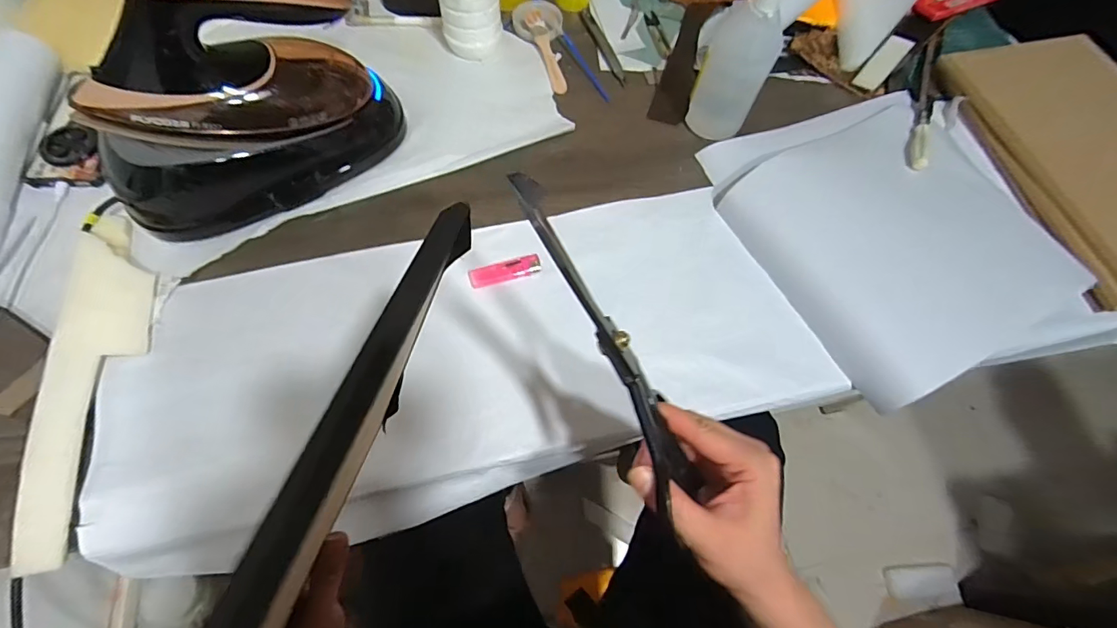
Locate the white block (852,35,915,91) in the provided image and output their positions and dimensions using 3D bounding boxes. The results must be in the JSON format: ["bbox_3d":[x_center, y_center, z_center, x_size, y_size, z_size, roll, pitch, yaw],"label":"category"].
[{"bbox_3d":[0.467,-0.362,0.675,0.033,0.010,0.128,40,70,13],"label":"white block"}]

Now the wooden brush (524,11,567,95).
[{"bbox_3d":[-0.016,-0.366,0.654,0.024,0.013,0.143,-17,68,-11],"label":"wooden brush"}]

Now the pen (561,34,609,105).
[{"bbox_3d":[0.039,-0.346,0.659,0.011,0.009,0.131,-25,71,-12],"label":"pen"}]

